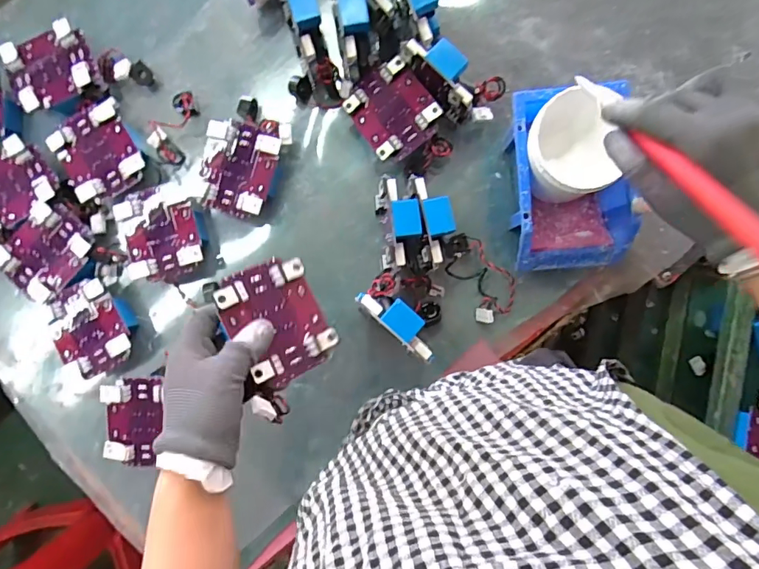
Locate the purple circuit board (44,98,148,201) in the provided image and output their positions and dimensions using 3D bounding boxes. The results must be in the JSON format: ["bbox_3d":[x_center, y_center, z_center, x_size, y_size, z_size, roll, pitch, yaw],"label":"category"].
[{"bbox_3d":[-0.315,-0.146,0.534,0.084,0.013,0.093,-28,90,-2],"label":"purple circuit board"}]

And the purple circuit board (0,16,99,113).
[{"bbox_3d":[-0.369,-0.244,0.536,0.092,0.012,0.078,-22,86,-1],"label":"purple circuit board"}]

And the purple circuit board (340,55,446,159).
[{"bbox_3d":[0.015,-0.188,0.518,0.082,0.012,0.094,-36,80,13],"label":"purple circuit board"}]

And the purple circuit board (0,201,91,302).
[{"bbox_3d":[-0.376,-0.034,0.535,0.082,0.013,0.094,41,87,4],"label":"purple circuit board"}]

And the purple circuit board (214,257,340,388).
[{"bbox_3d":[-0.085,0.030,0.408,0.081,0.016,0.100,-27,88,-33],"label":"purple circuit board"}]

